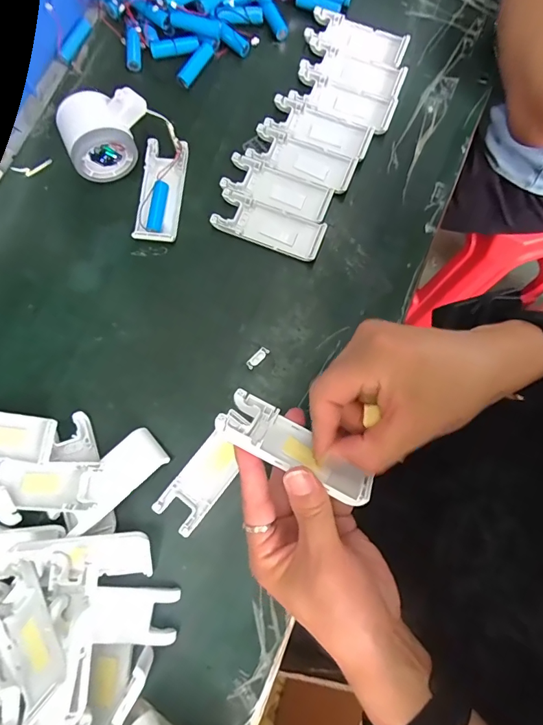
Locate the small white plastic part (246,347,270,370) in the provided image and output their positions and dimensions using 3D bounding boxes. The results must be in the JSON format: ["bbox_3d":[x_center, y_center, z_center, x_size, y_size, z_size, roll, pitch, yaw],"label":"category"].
[{"bbox_3d":[-0.012,-0.004,0.377,0.010,0.004,0.023,42,81,7],"label":"small white plastic part"}]

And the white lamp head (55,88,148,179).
[{"bbox_3d":[-0.152,-0.211,0.380,0.077,0.057,0.056,-24,80,-6],"label":"white lamp head"}]

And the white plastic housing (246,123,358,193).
[{"bbox_3d":[0.030,-0.199,0.407,0.102,0.009,0.040,24,79,3],"label":"white plastic housing"}]

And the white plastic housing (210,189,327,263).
[{"bbox_3d":[-0.002,-0.130,0.394,0.102,0.010,0.041,22,79,3],"label":"white plastic housing"}]

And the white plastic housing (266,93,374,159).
[{"bbox_3d":[0.048,-0.232,0.411,0.101,0.008,0.039,21,79,3],"label":"white plastic housing"}]

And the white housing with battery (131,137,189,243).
[{"bbox_3d":[-0.105,-0.163,0.396,0.040,0.014,0.099,6,79,0],"label":"white housing with battery"}]

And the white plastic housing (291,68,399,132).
[{"bbox_3d":[0.073,-0.266,0.426,0.104,0.008,0.042,22,79,3],"label":"white plastic housing"}]

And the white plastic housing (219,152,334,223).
[{"bbox_3d":[0.006,-0.168,0.401,0.102,0.007,0.039,21,79,3],"label":"white plastic housing"}]

